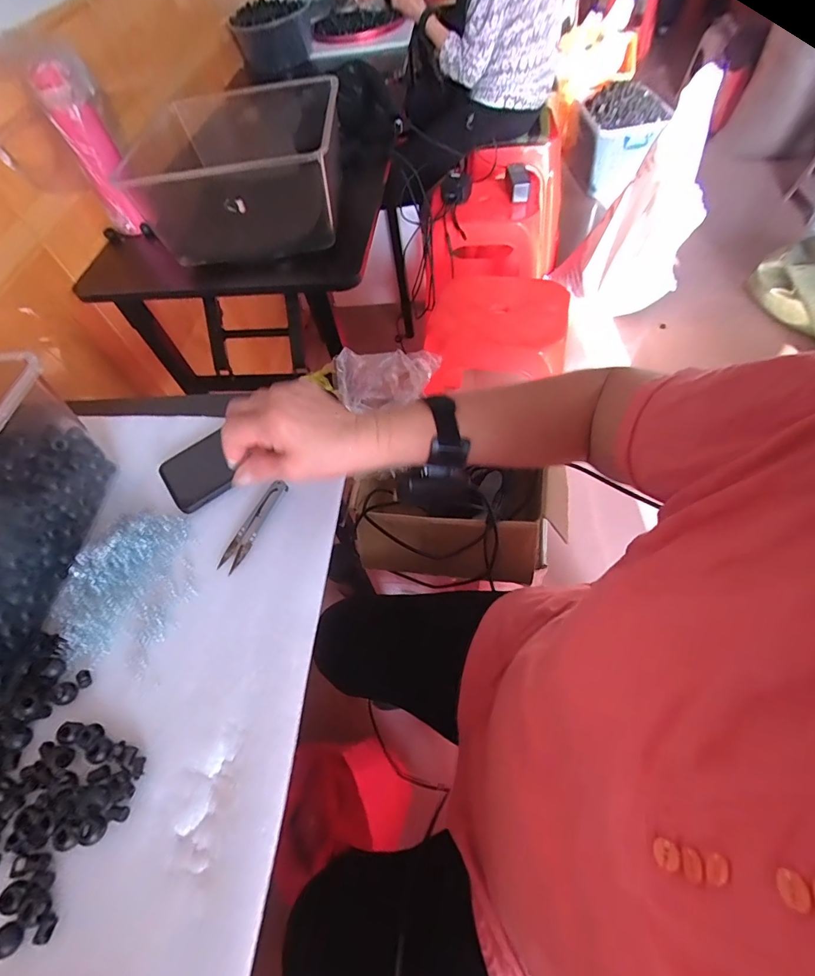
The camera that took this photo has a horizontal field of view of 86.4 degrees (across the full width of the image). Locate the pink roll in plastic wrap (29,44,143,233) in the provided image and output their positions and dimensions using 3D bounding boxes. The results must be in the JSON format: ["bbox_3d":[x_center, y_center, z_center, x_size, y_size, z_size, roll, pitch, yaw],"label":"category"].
[{"bbox_3d":[-0.506,-0.557,0.715,0.089,0.215,0.086,-29,59,-11],"label":"pink roll in plastic wrap"}]

